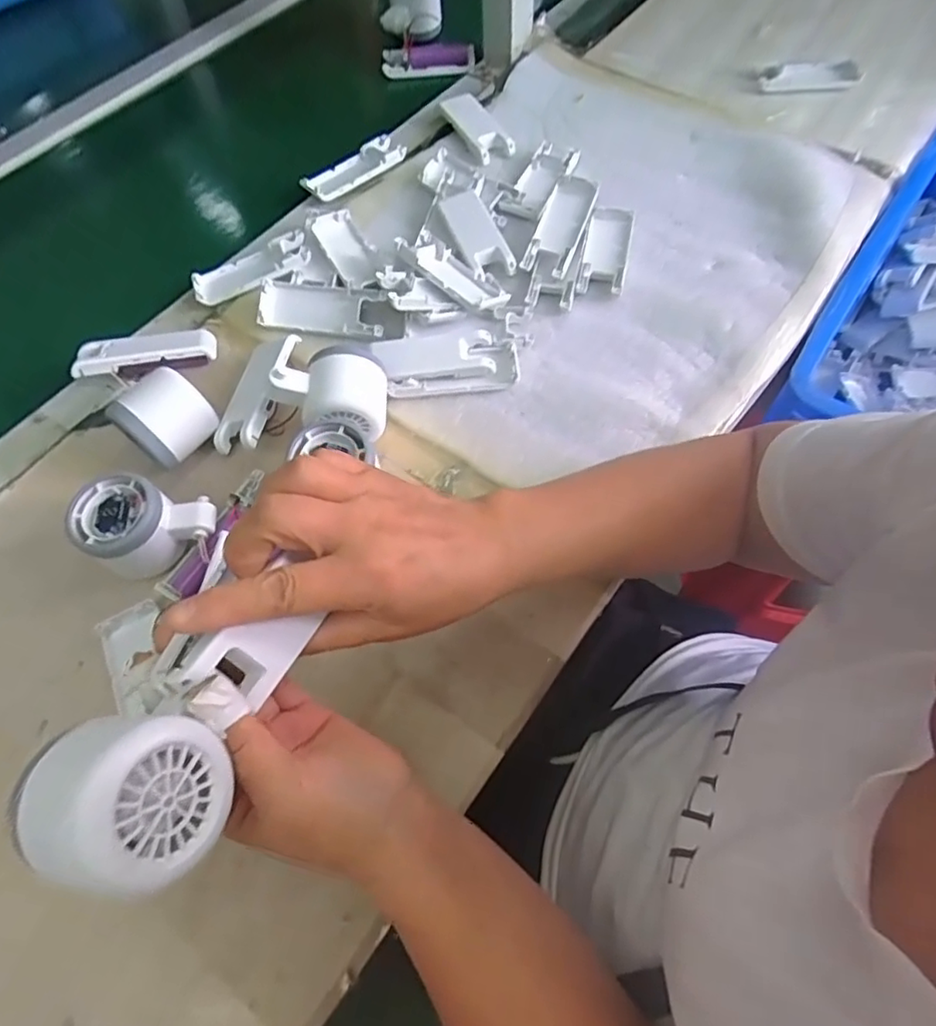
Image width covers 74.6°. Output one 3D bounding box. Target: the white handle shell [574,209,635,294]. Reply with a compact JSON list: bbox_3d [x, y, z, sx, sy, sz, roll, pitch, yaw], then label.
[{"bbox_3d":[0.122,-0.231,0.541,0.038,0.014,0.099,11,63,8],"label":"white handle shell"}]

